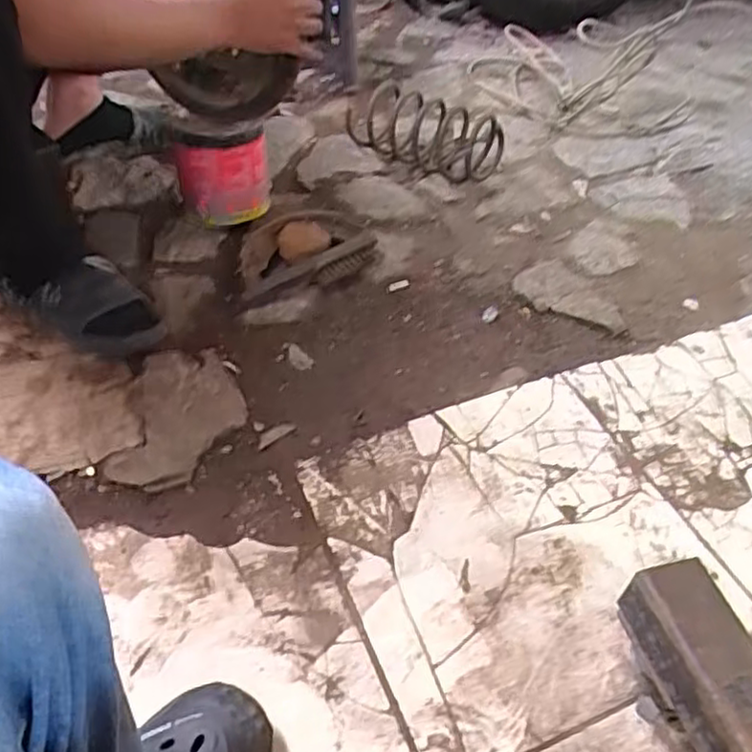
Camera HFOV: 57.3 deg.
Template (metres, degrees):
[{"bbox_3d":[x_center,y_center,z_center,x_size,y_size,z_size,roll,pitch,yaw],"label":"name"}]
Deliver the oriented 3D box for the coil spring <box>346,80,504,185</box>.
[{"bbox_3d":[0.087,-0.488,1.361,0.336,0.136,0.135,10,47,10],"label":"coil spring"}]

